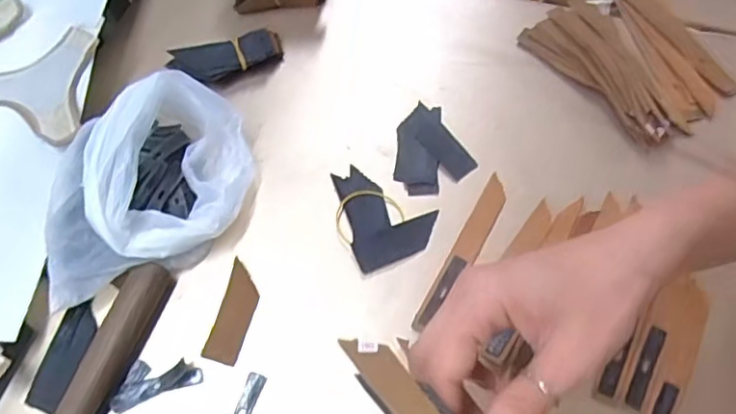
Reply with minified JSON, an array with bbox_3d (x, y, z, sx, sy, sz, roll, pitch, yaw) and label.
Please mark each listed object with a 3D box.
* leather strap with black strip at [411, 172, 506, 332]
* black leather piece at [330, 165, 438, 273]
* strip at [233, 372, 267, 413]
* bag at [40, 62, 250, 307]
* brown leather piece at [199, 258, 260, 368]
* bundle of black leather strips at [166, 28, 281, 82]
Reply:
[{"bbox_3d":[0.066,0.030,0.401,0.016,0.005,0.125,27,67,13],"label":"leather strap with black strip"},{"bbox_3d":[0.011,0.002,0.413,0.059,0.004,0.077,-20,65,-9],"label":"black leather piece"},{"bbox_3d":[-0.076,0.125,0.352,0.011,0.006,0.052,18,65,10],"label":"strip"},{"bbox_3d":[-0.149,-0.019,0.391,0.141,0.060,0.112,-22,65,-10],"label":"bag"},{"bbox_3d":[-0.086,0.068,0.380,0.022,0.005,0.063,13,64,7],"label":"brown leather piece"},{"bbox_3d":[-0.110,-0.115,0.467,0.085,0.028,0.027,-17,65,-8],"label":"bundle of black leather strips"}]

